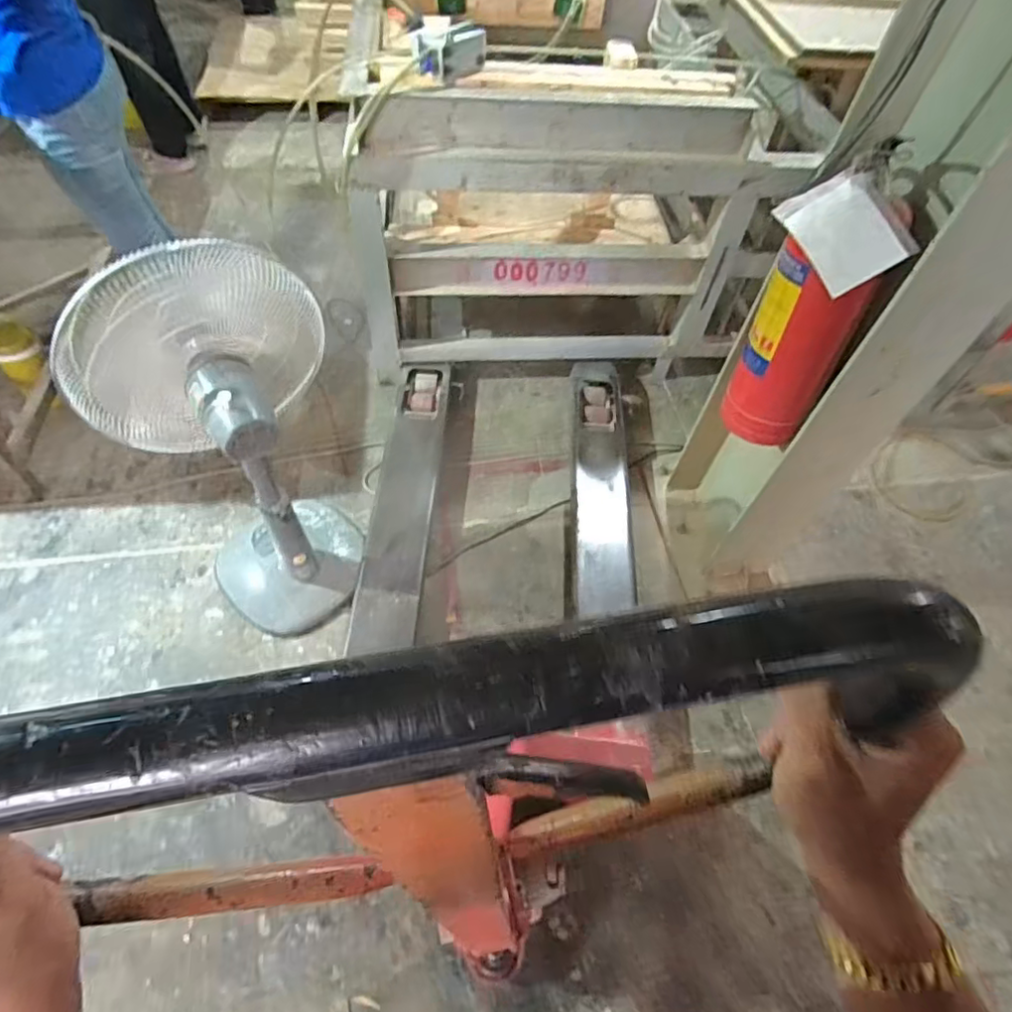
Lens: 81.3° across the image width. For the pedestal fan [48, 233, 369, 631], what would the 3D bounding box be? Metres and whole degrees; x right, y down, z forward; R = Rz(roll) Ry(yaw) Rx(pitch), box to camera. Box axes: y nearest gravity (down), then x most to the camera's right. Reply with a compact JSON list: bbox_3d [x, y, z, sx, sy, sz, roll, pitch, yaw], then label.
[{"bbox_3d":[-0.529,-0.068,1.184,0.428,0.805,0.368,-14,59,-13],"label":"pedestal fan"}]

